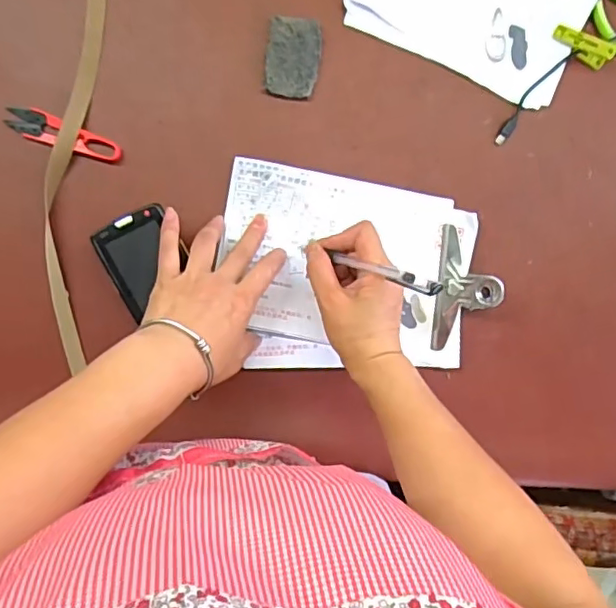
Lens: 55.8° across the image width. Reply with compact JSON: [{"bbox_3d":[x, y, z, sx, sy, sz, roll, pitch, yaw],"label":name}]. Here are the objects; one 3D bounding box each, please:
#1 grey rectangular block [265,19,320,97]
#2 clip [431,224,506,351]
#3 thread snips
[{"bbox_3d":[-0.013,-0.221,0.523,0.047,0.008,0.066,6,94,-6],"label":"grey rectangular block"},{"bbox_3d":[0.150,-0.013,0.548,0.054,0.036,0.119,5,94,-6],"label":"clip"},{"bbox_3d":[-0.215,-0.150,0.514,0.099,0.008,0.027,17,93,-7],"label":"thread snips"}]

